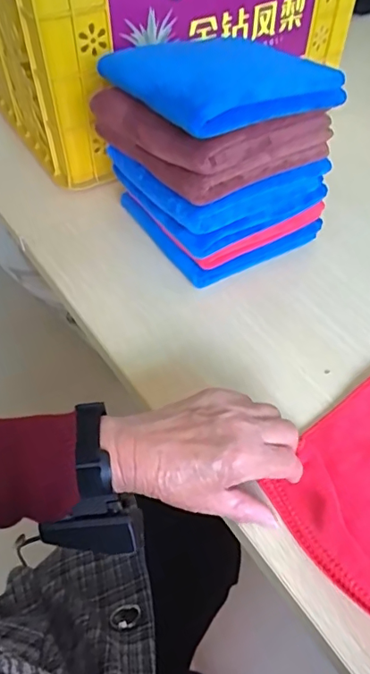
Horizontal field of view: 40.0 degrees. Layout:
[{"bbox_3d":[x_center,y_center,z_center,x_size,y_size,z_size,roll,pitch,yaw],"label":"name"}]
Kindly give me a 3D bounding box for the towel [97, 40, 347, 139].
[{"bbox_3d":[0.025,-0.252,0.474,0.169,0.035,0.186,-26,54,-19],"label":"towel"}]

